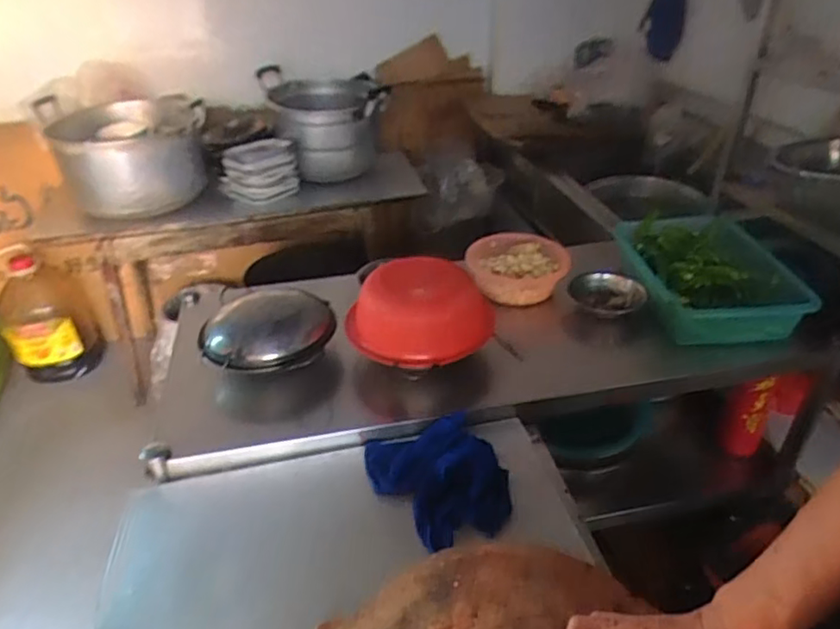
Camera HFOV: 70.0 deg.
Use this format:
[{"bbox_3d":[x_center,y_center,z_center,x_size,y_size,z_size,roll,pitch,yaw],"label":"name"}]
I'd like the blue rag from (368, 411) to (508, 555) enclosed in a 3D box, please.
[{"bbox_3d":[0.027,0.230,0.857,0.182,0.043,0.200,-13,35,-16],"label":"blue rag"}]

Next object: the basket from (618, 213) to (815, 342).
[{"bbox_3d":[0.545,-0.073,1.138,0.303,0.111,0.342,1,34,3],"label":"basket"}]

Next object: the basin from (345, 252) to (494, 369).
[{"bbox_3d":[0.004,-0.025,1.042,0.242,0.110,0.242,0,34,3],"label":"basin"}]

